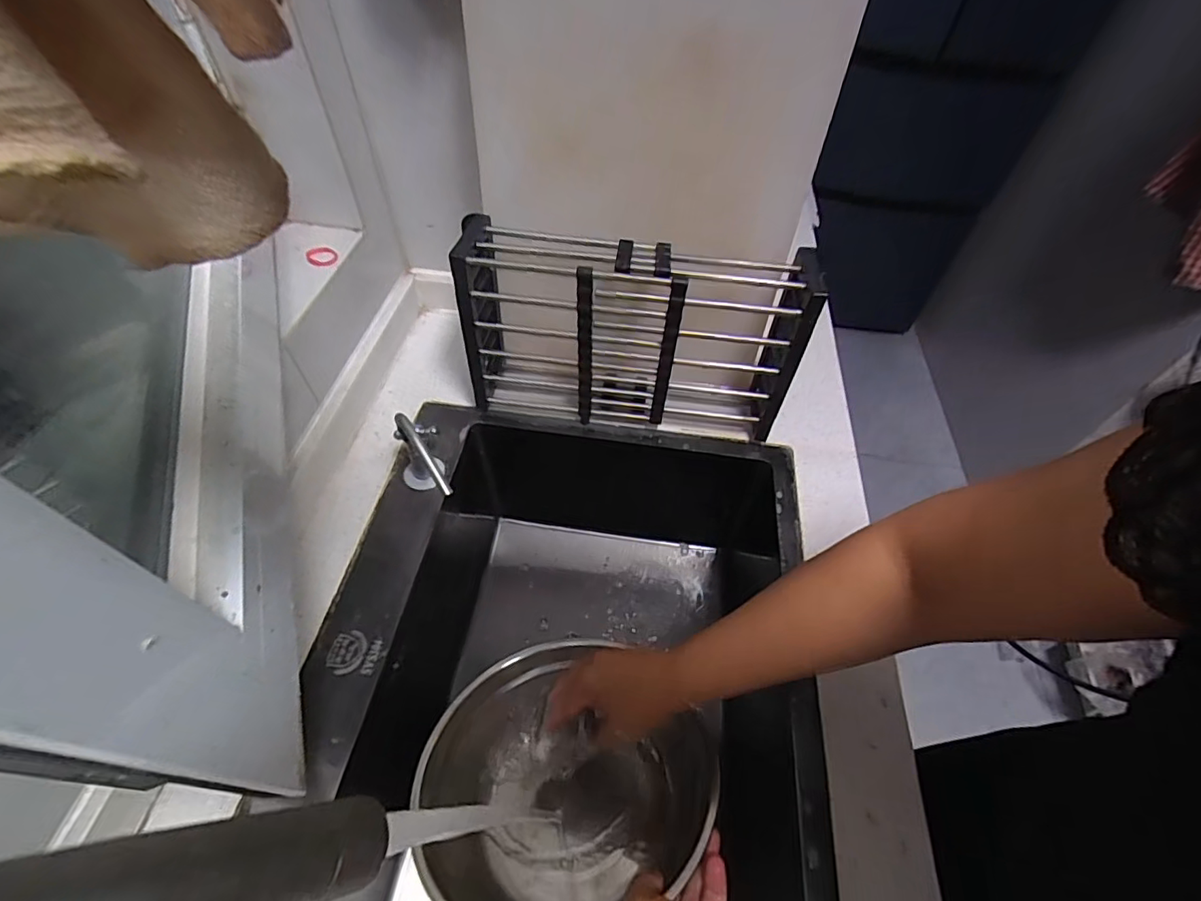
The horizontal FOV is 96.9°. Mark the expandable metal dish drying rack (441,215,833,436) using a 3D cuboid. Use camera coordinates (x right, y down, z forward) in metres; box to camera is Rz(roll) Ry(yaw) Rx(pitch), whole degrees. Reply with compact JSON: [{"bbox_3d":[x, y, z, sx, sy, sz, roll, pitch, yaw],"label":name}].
[{"bbox_3d":[0.029,-0.121,0.588,0.353,0.197,0.089,9,52,4],"label":"expandable metal dish drying rack"}]

